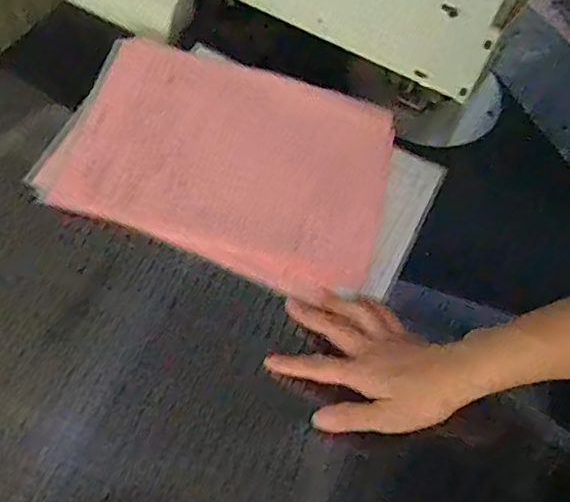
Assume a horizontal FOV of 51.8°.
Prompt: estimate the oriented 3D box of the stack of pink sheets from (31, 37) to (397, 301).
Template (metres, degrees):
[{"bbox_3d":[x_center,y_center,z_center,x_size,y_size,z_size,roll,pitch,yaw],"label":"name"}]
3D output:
[{"bbox_3d":[-0.053,-0.093,0.571,0.304,0.016,0.221,20,65,2],"label":"stack of pink sheets"}]

